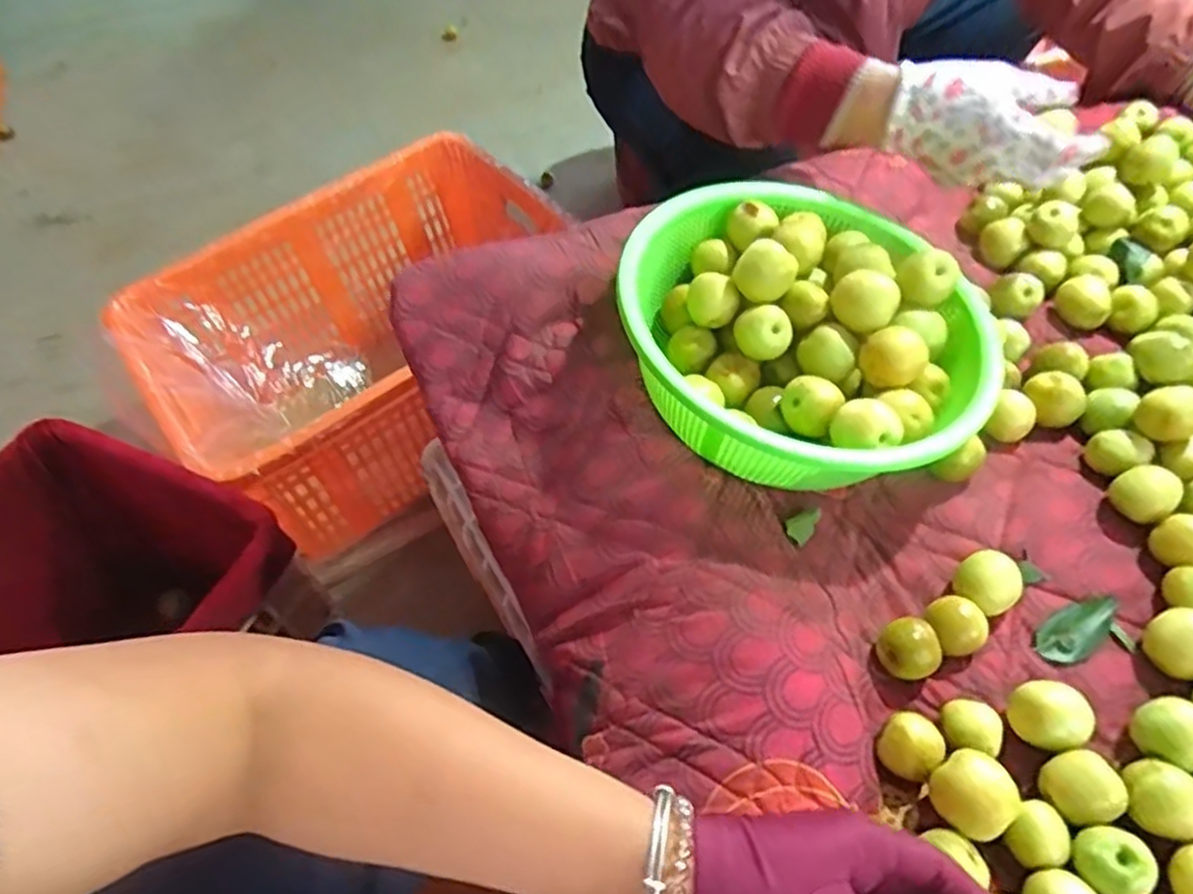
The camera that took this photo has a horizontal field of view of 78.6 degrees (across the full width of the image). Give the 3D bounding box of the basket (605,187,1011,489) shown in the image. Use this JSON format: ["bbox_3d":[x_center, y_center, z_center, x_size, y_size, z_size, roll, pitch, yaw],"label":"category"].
[{"bbox_3d":[0.147,-0.086,0.530,0.259,0.103,0.255,12,56,3],"label":"basket"}]

